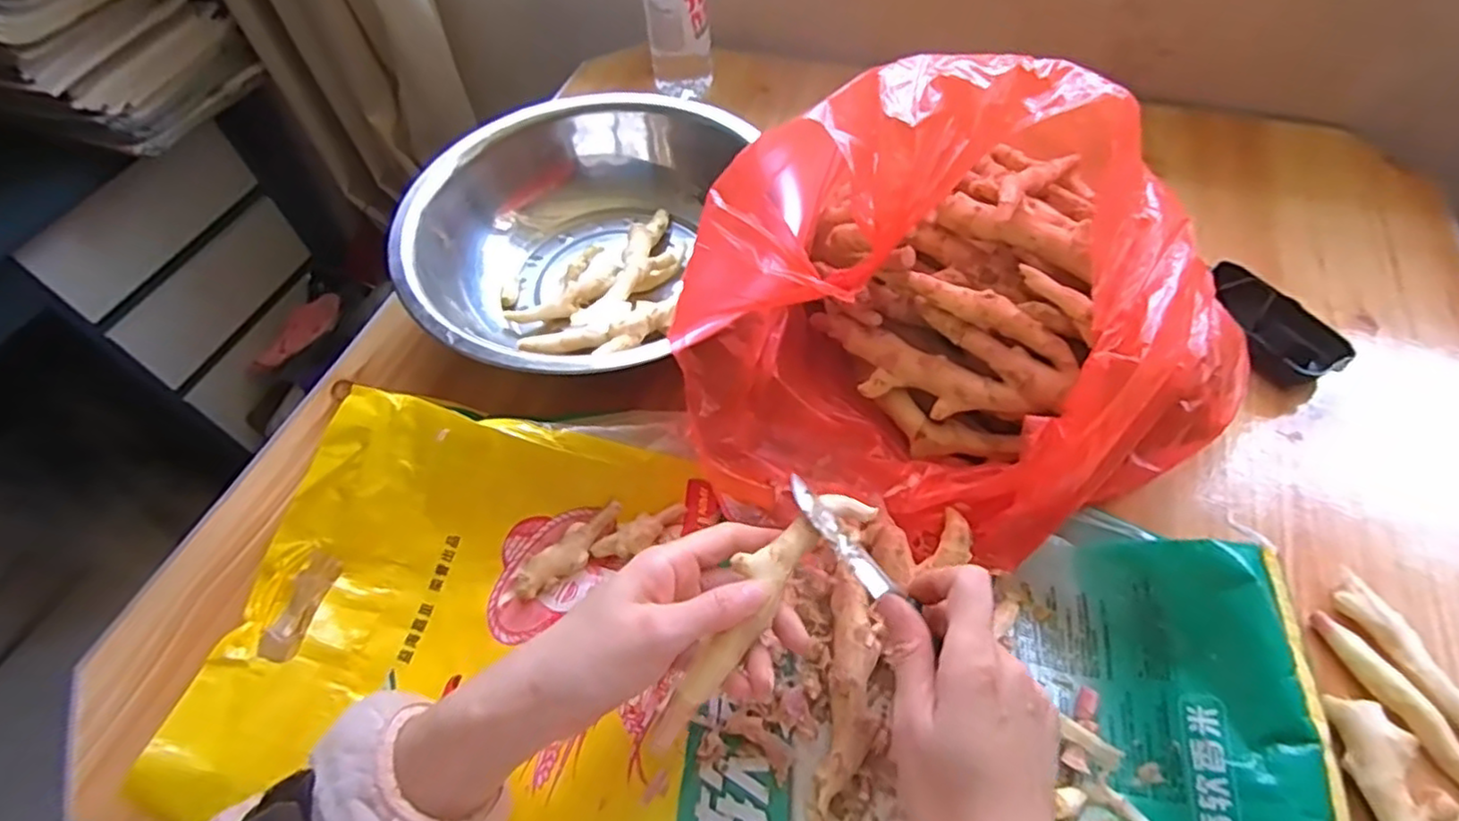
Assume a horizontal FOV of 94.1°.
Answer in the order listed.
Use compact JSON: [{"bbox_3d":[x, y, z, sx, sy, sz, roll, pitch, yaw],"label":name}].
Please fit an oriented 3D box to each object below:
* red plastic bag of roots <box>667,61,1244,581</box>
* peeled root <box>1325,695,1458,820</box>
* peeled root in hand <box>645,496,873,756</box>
[{"bbox_3d":[0.130,-0.064,0.409,0.318,0.201,0.261,-22,58,-11],"label":"red plastic bag of roots"},{"bbox_3d":[0.337,0.200,0.332,0.038,0.020,0.109,-10,56,-4],"label":"peeled root"},{"bbox_3d":[0.014,0.100,0.345,0.032,0.023,0.160,34,71,23],"label":"peeled root in hand"}]

